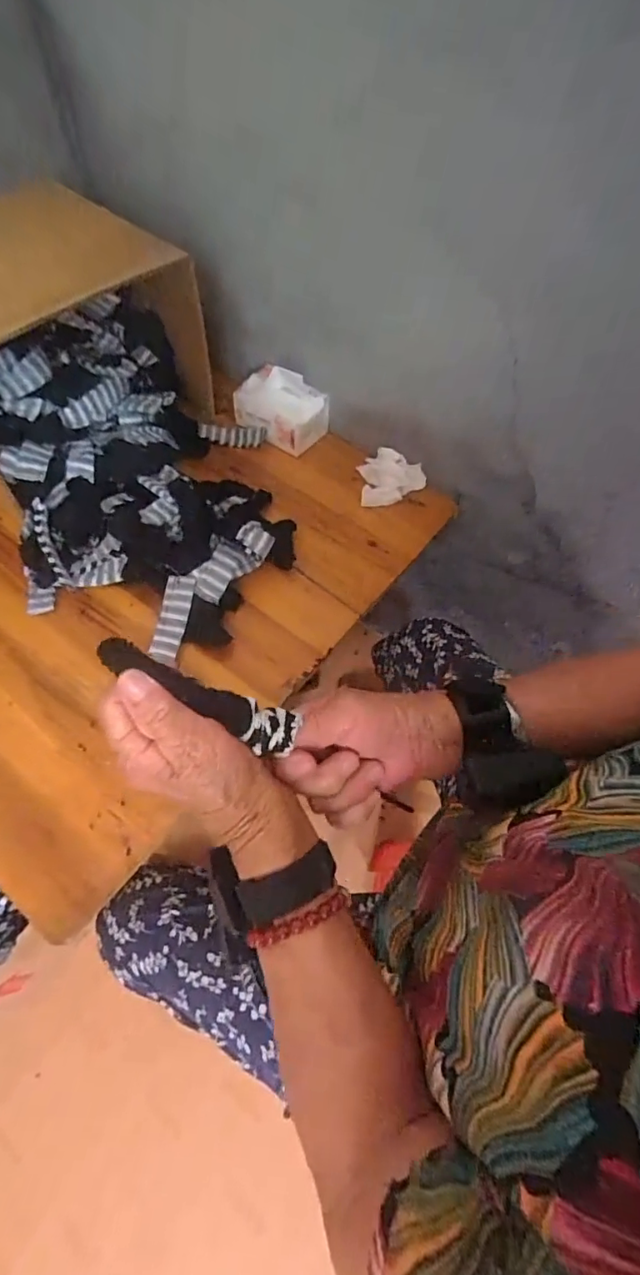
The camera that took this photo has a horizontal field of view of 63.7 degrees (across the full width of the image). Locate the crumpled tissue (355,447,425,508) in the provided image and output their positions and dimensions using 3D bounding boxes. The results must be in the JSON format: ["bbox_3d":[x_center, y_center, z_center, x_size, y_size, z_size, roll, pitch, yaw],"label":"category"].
[{"bbox_3d":[0.115,-0.255,0.816,0.103,0.037,0.097,-2,59,-4],"label":"crumpled tissue"}]

